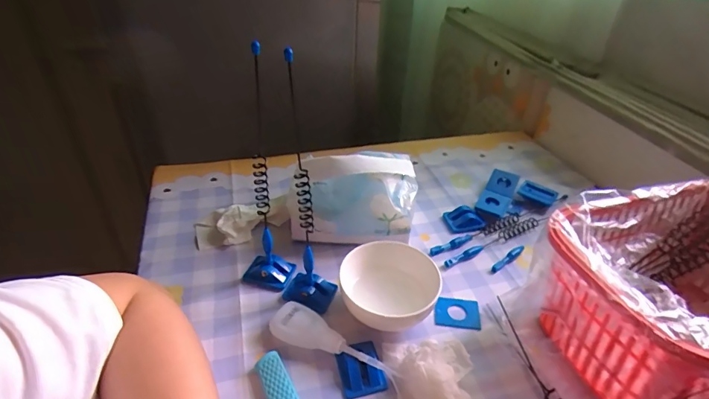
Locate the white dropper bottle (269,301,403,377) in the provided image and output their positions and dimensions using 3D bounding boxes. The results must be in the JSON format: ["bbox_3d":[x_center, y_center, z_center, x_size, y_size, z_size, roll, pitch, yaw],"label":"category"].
[{"bbox_3d":[-0.021,0.122,0.350,0.111,0.023,0.031,24,41,27],"label":"white dropper bottle"}]

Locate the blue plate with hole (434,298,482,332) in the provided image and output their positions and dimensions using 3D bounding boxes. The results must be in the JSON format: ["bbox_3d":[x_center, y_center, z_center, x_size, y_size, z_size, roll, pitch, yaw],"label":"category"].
[{"bbox_3d":[0.096,0.106,0.395,0.041,0.004,0.032,5,36,5],"label":"blue plate with hole"}]

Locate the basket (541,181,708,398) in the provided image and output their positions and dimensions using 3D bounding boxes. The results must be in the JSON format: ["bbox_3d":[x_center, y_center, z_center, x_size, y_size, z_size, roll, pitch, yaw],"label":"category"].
[{"bbox_3d":[0.267,0.080,0.343,0.225,0.117,0.151,-7,37,-13],"label":"basket"}]

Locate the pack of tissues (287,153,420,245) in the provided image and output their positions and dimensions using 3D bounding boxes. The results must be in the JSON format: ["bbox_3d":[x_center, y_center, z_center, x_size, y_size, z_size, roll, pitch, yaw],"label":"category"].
[{"bbox_3d":[0.001,0.001,0.453,0.135,0.102,0.051,-4,36,-8],"label":"pack of tissues"}]

